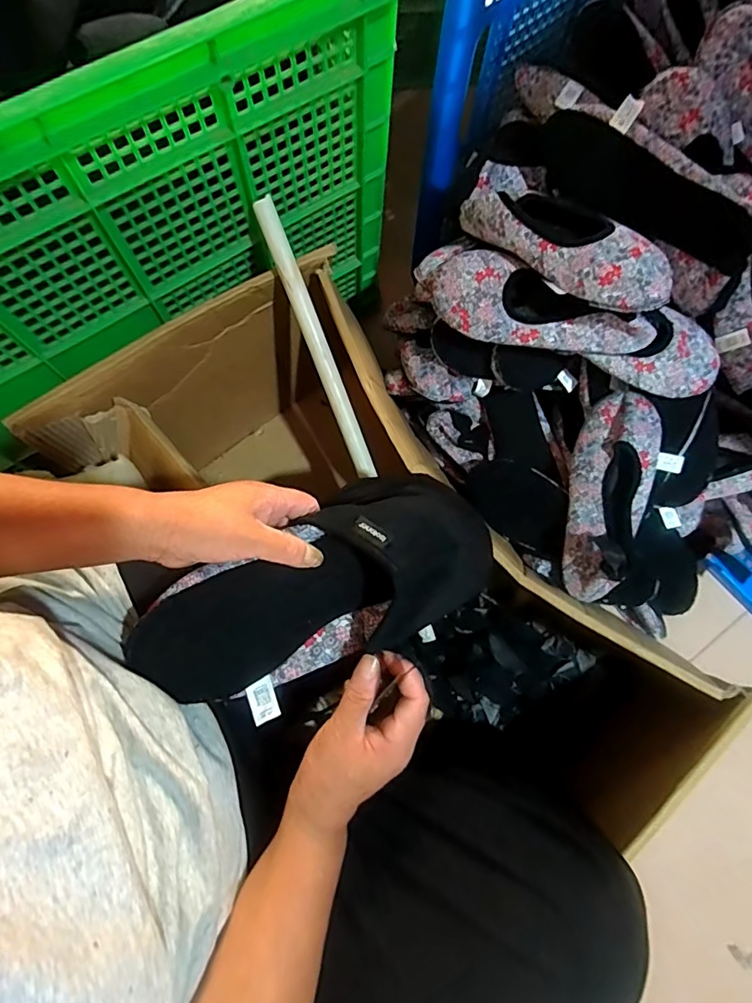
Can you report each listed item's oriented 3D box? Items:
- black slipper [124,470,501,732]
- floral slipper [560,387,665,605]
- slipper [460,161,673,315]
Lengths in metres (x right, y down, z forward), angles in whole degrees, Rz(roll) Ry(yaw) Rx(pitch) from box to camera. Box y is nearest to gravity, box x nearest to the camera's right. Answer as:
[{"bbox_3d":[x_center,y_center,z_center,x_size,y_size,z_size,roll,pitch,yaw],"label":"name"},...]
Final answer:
[{"bbox_3d":[-0.042,0.070,0.393,0.266,0.064,0.116,-25,78,-6],"label":"black slipper"},{"bbox_3d":[0.278,-0.012,0.612,0.088,0.054,0.256,17,76,3],"label":"floral slipper"},{"bbox_3d":[0.198,-0.298,0.560,0.112,0.049,0.273,-32,61,-9],"label":"slipper"}]

